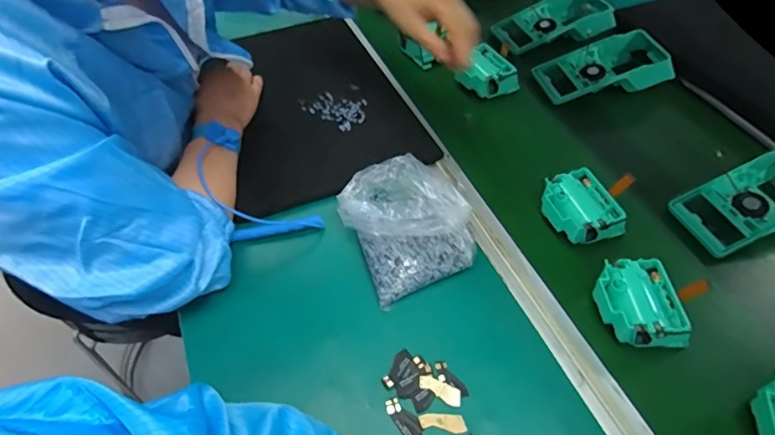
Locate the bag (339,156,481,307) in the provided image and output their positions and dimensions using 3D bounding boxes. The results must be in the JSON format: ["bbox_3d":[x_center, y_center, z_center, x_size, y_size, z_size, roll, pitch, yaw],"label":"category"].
[{"bbox_3d":[0.021,0.001,0.483,0.118,0.056,0.137,-18,54,-17],"label":"bag"}]

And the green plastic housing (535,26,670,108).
[{"bbox_3d":[0.307,-0.213,0.680,0.189,0.044,0.094,-9,49,-9],"label":"green plastic housing"}]

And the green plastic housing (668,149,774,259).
[{"bbox_3d":[0.418,-0.022,0.529,0.193,0.051,0.084,-16,53,-16],"label":"green plastic housing"}]

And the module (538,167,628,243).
[{"bbox_3d":[0.204,-0.006,0.516,0.069,0.044,0.079,-16,54,-16],"label":"module"}]

